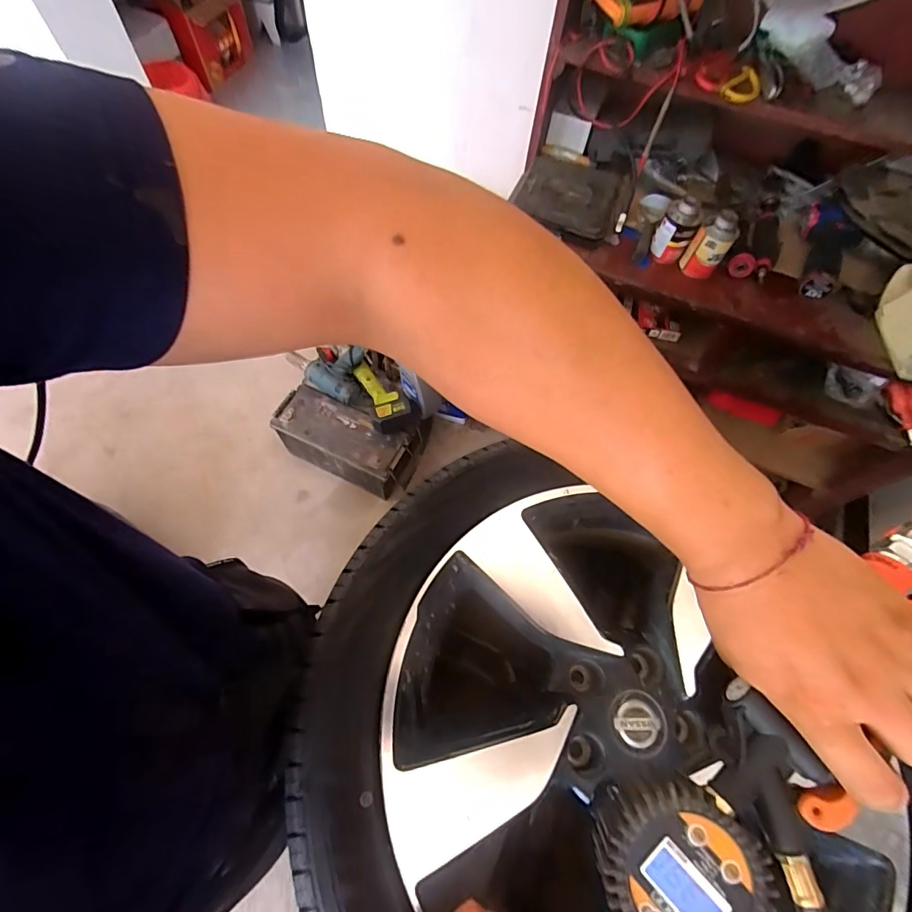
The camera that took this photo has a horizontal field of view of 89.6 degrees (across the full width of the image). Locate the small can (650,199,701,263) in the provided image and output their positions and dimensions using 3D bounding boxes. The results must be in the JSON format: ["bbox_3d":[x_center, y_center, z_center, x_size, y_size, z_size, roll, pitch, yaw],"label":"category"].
[{"bbox_3d":[0.411,-0.422,0.856,0.065,0.100,0.065,1,64,-3],"label":"small can"}]

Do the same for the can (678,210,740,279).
[{"bbox_3d":[0.466,-0.388,0.842,0.064,0.114,0.052,35,67,12],"label":"can"}]

